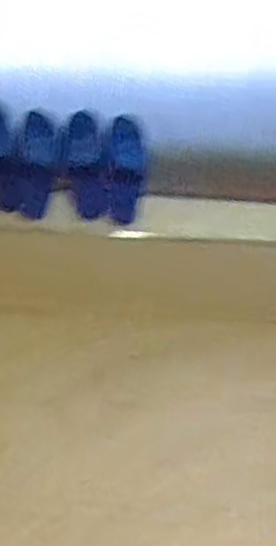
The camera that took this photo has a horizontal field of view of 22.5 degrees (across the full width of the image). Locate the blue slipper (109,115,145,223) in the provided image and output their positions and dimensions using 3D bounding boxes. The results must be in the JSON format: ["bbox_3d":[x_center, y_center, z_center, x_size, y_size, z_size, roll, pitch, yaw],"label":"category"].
[{"bbox_3d":[-0.024,-0.216,1.421,0.067,0.229,0.059,4,42,0],"label":"blue slipper"}]

